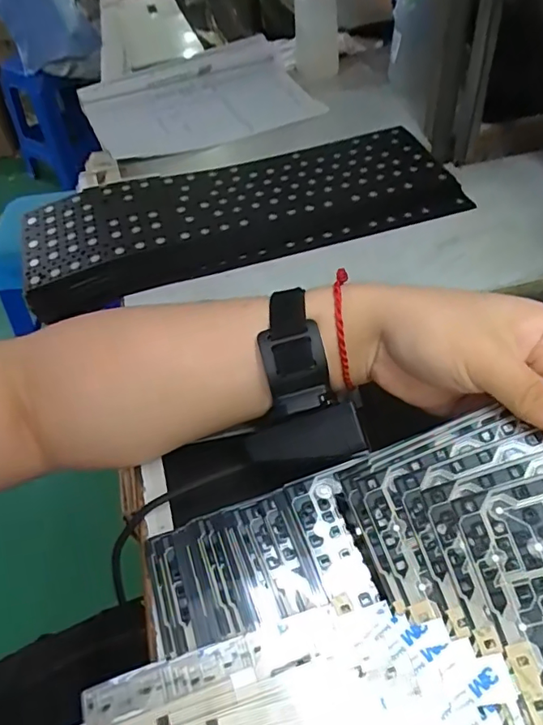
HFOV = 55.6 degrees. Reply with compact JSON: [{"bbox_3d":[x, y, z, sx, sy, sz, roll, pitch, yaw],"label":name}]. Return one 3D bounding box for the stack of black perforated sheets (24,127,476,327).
[{"bbox_3d":[-0.027,-0.158,0.525,0.435,0.034,0.161,-18,48,-11],"label":"stack of black perforated sheets"}]

